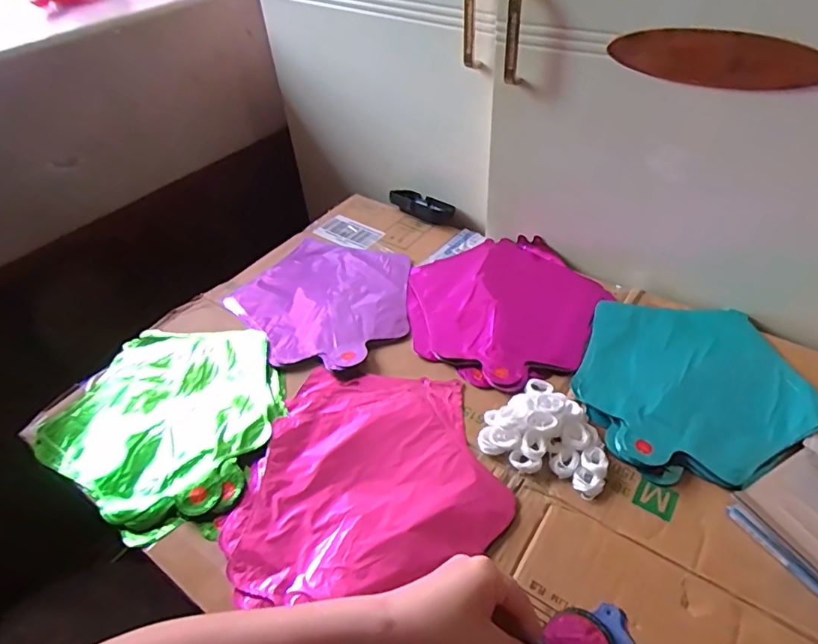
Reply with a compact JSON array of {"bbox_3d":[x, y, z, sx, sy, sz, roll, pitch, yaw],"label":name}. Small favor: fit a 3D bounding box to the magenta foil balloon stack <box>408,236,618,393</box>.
[{"bbox_3d":[0.115,-0.032,0.662,0.235,0.014,0.256,24,51,25],"label":"magenta foil balloon stack"}]

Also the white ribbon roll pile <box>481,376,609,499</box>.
[{"bbox_3d":[0.140,0.098,0.510,0.116,0.034,0.102,21,49,23],"label":"white ribbon roll pile"}]

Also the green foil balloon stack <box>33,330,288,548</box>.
[{"bbox_3d":[-0.256,0.098,0.558,0.237,0.030,0.231,11,46,15],"label":"green foil balloon stack"}]

